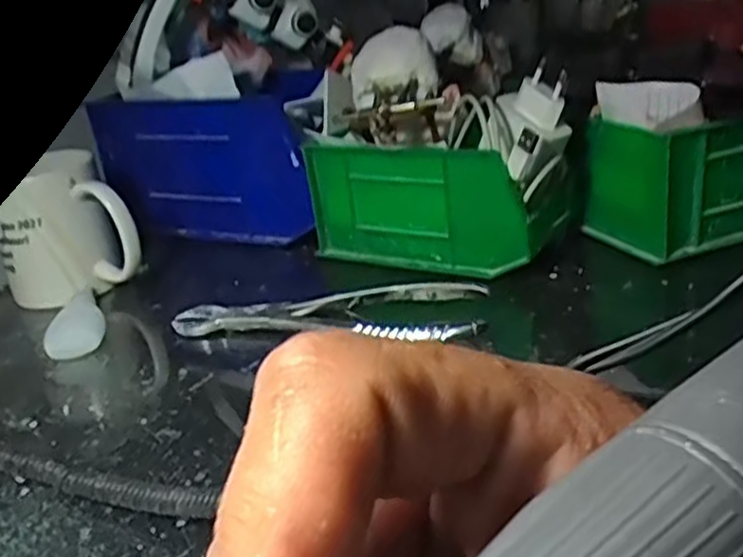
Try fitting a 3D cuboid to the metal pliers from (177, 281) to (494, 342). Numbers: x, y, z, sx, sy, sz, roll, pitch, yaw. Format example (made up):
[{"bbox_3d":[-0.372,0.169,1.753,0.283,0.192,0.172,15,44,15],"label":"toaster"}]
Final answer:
[{"bbox_3d":[-0.030,0.020,0.453,0.194,0.022,0.039,0,24,16],"label":"metal pliers"}]

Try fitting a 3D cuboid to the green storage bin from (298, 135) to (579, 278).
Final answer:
[{"bbox_3d":[0.049,-0.058,0.529,0.175,0.085,0.086,7,27,29],"label":"green storage bin"}]

